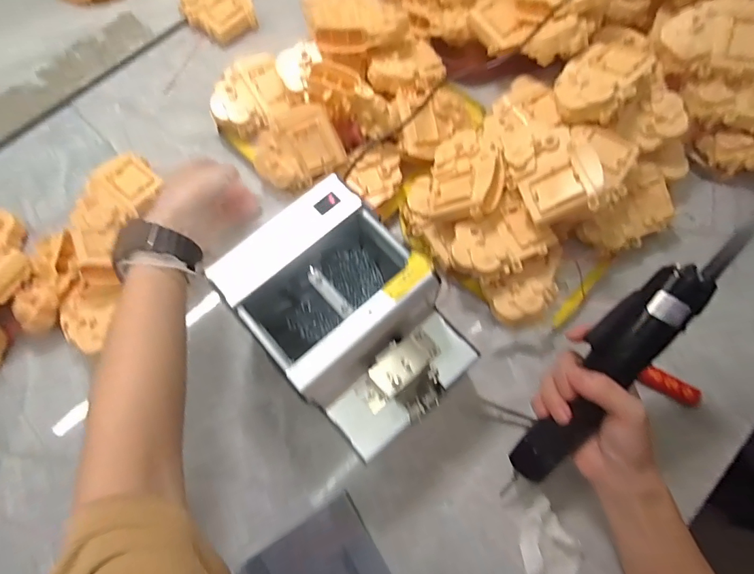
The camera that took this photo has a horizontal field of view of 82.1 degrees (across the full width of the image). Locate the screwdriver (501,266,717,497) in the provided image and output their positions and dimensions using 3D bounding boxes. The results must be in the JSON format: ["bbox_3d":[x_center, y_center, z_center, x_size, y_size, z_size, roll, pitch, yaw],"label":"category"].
[{"bbox_3d":[0.169,0.080,0.338,0.046,0.030,0.223,33,108,11],"label":"screwdriver"}]

